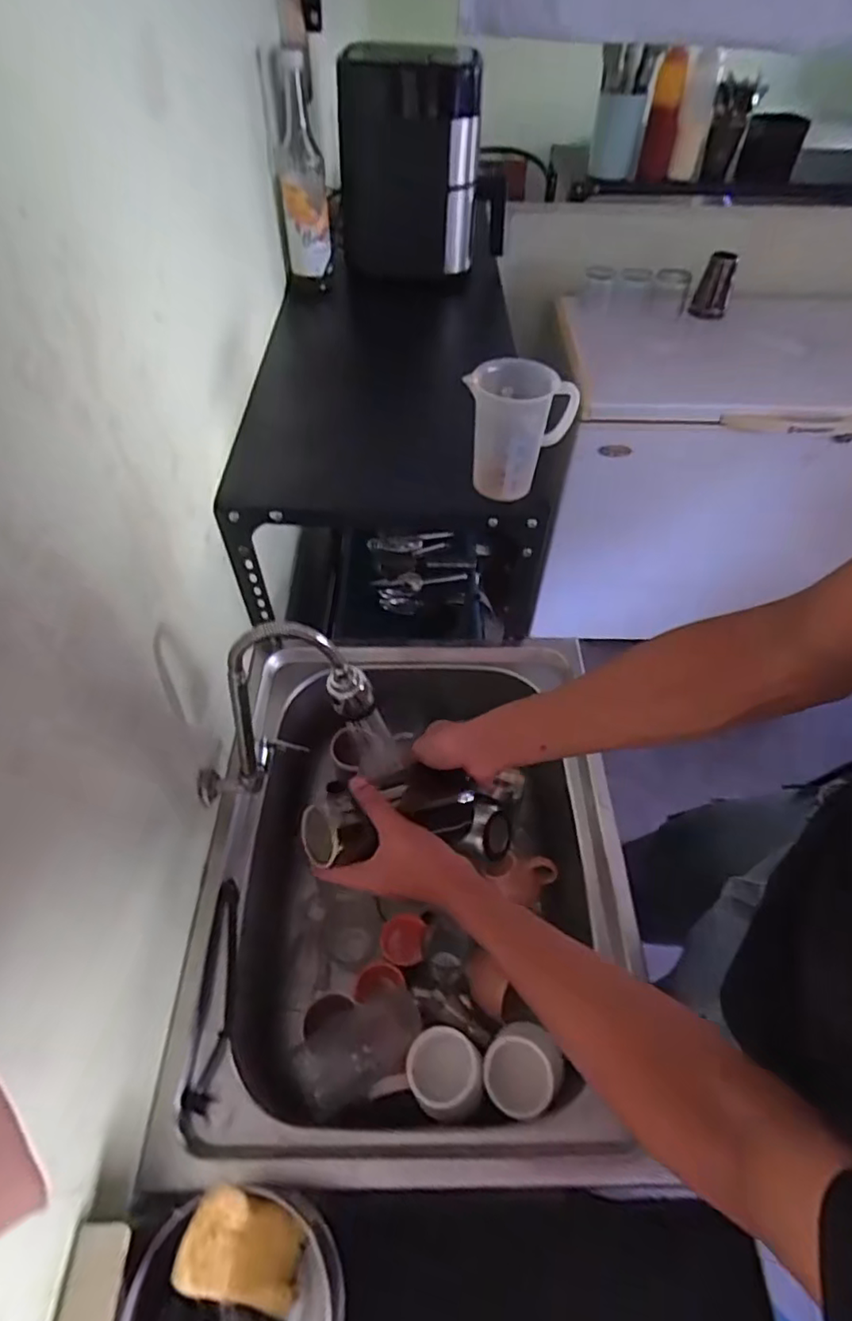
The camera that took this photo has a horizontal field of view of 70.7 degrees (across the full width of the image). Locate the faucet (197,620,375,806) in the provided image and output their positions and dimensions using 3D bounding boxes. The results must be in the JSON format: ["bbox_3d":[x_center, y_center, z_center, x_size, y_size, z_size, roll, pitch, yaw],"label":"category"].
[{"bbox_3d":[-0.159,0.052,0.629,0.201,0.224,0.060,-17,54,-13],"label":"faucet"}]

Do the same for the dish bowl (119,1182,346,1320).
[{"bbox_3d":[-0.135,0.469,0.426,0.136,0.092,0.136,0,52,0],"label":"dish bowl"}]

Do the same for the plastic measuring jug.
[{"bbox_3d":[0.106,-0.263,0.693,0.111,0.129,0.079,14,53,10],"label":"plastic measuring jug"}]

